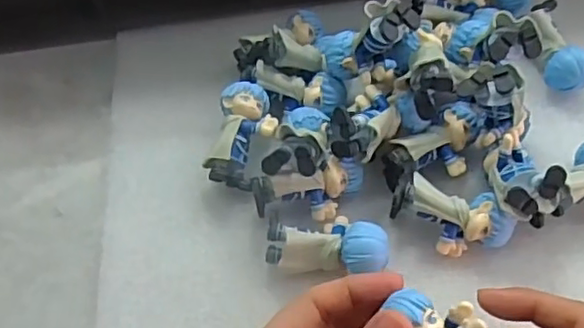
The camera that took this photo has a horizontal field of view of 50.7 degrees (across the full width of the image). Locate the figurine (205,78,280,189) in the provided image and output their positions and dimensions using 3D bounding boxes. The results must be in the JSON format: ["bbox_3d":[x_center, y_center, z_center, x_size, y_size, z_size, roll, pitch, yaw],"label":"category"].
[{"bbox_3d":[-0.028,-0.017,0.353,0.033,0.020,0.061,12,79,12],"label":"figurine"}]

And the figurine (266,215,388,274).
[{"bbox_3d":[0.019,0.041,0.324,0.062,0.027,0.033,1,58,6],"label":"figurine"}]

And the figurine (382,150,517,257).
[{"bbox_3d":[0.078,0.024,0.329,0.075,0.032,0.032,28,64,21],"label":"figurine"}]

